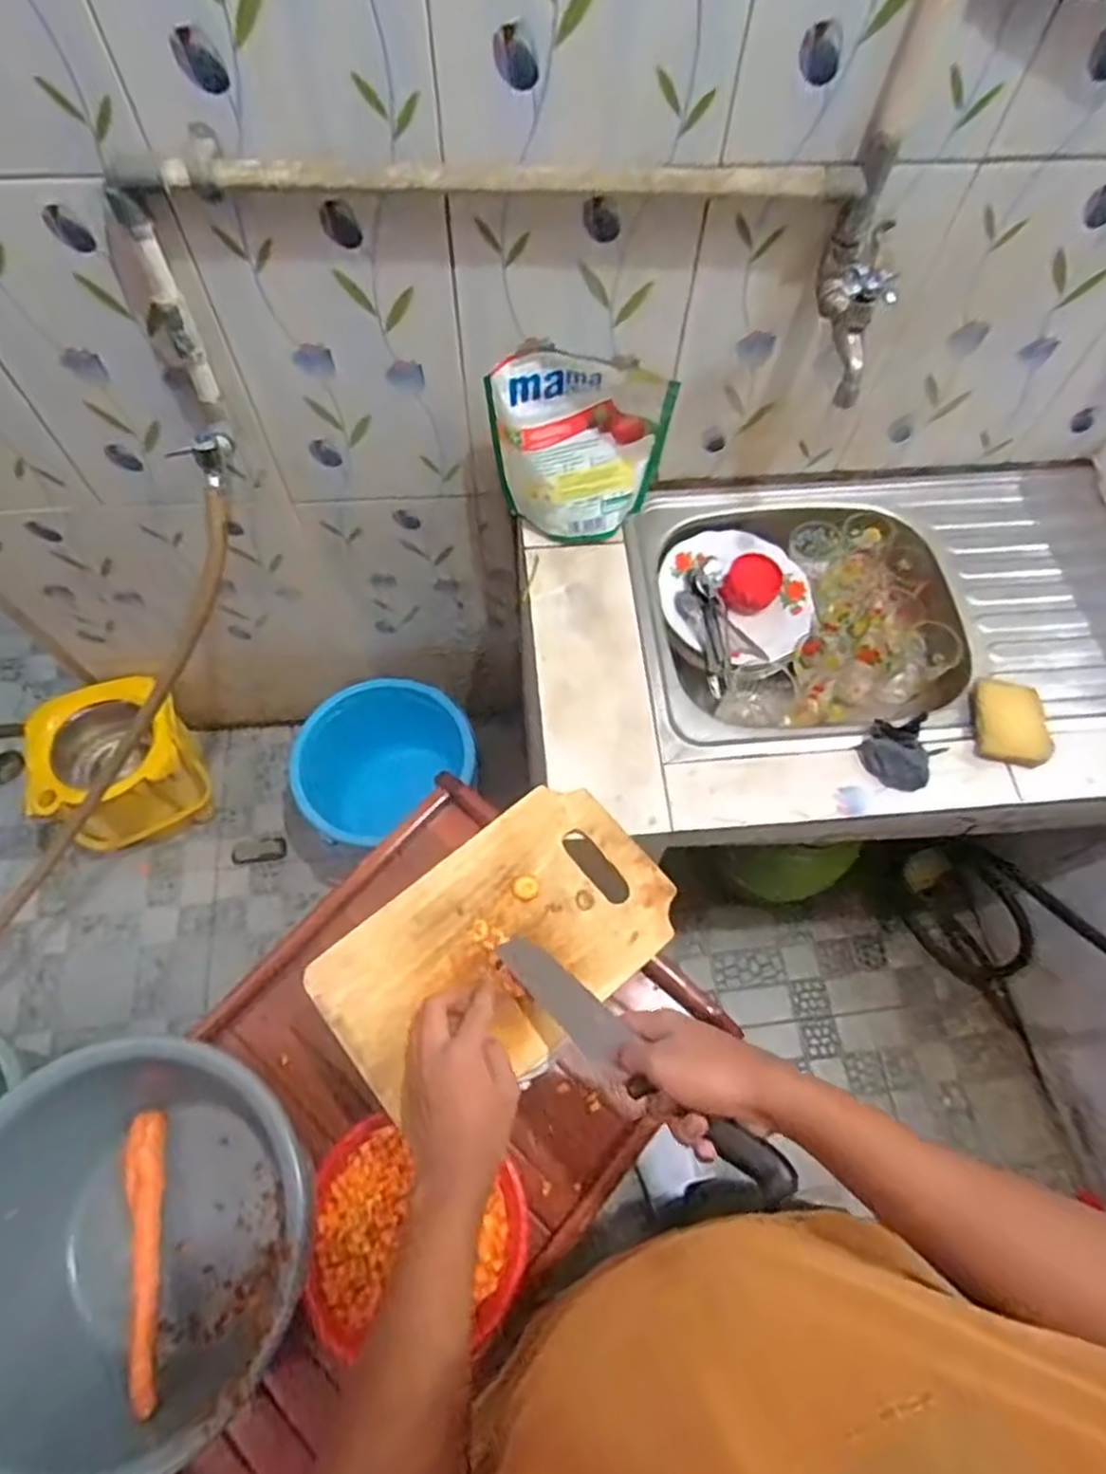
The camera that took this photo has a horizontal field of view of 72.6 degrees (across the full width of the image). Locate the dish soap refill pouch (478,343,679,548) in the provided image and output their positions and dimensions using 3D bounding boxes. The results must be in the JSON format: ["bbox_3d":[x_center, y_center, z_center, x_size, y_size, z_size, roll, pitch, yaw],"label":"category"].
[{"bbox_3d":[0.032,-0.330,0.877,0.197,0.217,0.080,-10,65,-6],"label":"dish soap refill pouch"}]

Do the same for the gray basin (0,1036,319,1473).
[{"bbox_3d":[-0.352,0.434,0.655,0.302,0.165,0.288,1,65,-1],"label":"gray basin"}]

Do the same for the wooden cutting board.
[{"bbox_3d":[-0.043,0.178,0.646,0.289,0.020,0.180,-37,71,-17],"label":"wooden cutting board"}]

